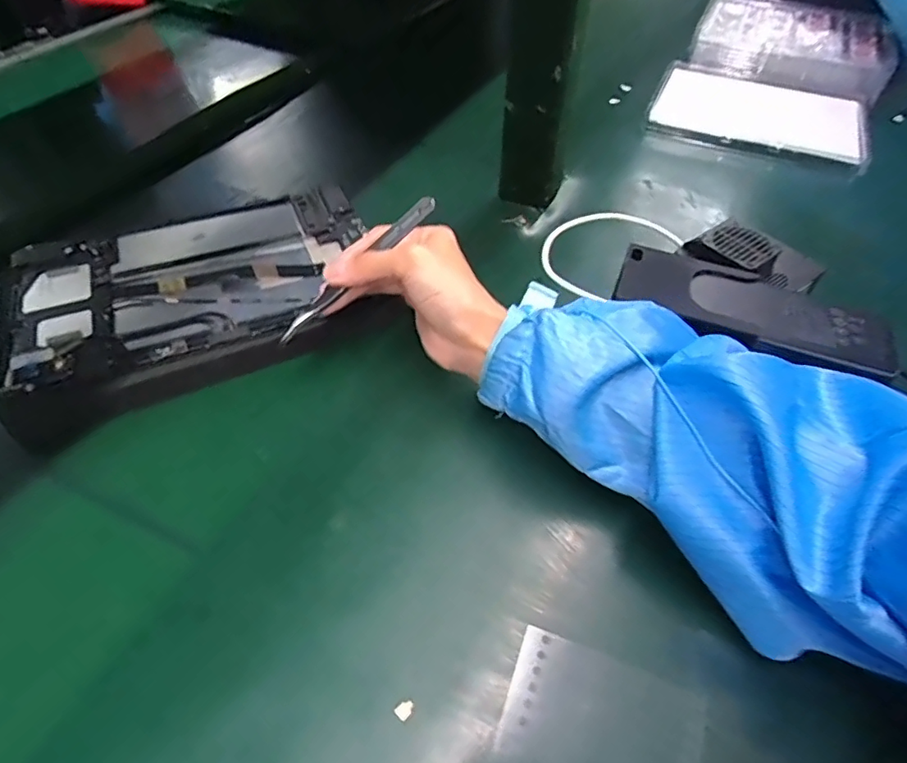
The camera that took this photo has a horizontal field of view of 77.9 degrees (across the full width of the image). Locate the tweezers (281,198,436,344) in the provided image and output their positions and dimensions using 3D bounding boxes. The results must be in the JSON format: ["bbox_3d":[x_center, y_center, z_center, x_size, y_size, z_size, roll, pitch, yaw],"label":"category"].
[{"bbox_3d":[-0.057,-0.067,0.336,0.123,0.007,0.017,-44,60,-2],"label":"tweezers"}]

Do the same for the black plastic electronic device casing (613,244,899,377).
[{"bbox_3d":[0.176,-0.043,0.329,0.154,0.012,0.057,19,52,14],"label":"black plastic electronic device casing"}]

